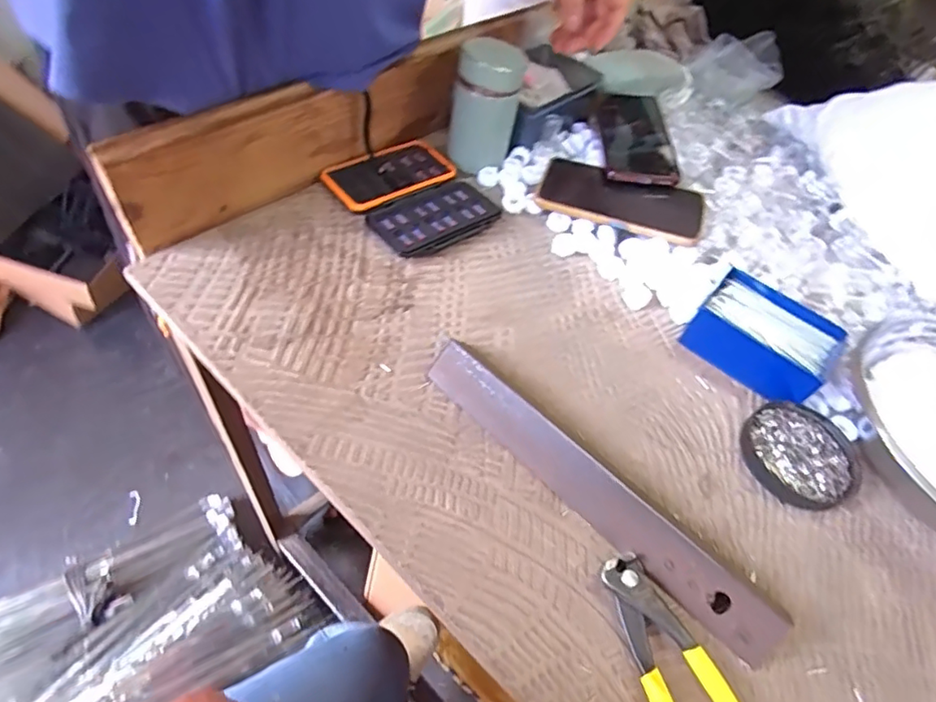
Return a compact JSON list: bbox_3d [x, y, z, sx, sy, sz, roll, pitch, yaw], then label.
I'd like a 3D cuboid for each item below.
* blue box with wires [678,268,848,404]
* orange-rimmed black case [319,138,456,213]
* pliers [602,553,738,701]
[{"bbox_3d":[0.257,-0.012,0.482,0.109,0.039,0.083,37,56,18],"label":"blue box with wires"},{"bbox_3d":[-0.077,-0.181,0.566,0.126,0.009,0.072,-34,65,-29],"label":"orange-rimmed black case"},{"bbox_3d":[0.129,0.198,0.314,0.049,0.017,0.163,-15,57,-19],"label":"pliers"}]

